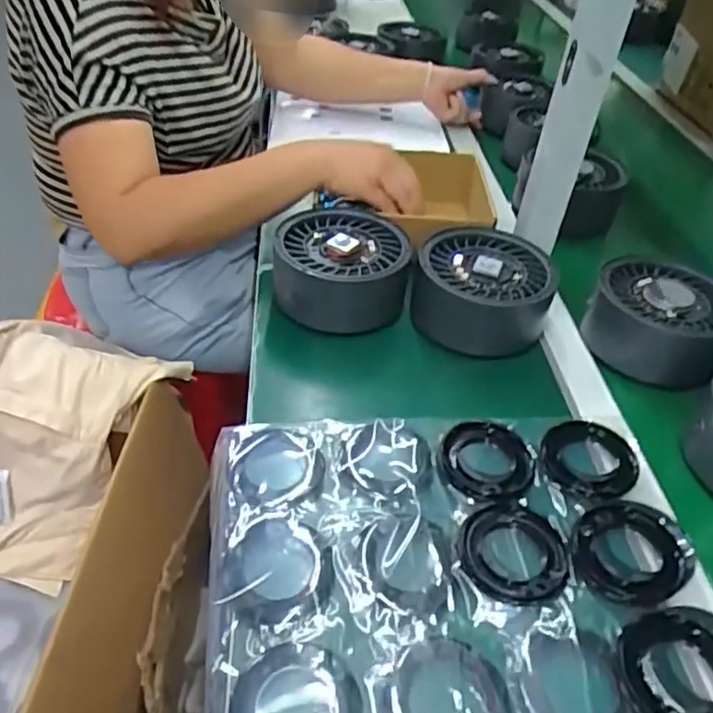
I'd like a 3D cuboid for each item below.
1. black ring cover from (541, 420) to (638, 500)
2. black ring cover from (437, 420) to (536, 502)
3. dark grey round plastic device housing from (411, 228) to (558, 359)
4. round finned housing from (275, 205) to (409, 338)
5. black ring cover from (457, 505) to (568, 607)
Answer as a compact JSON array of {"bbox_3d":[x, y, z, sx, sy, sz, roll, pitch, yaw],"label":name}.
[{"bbox_3d":[0.194,0.084,0.524,0.073,0.010,0.075,22,42,20],"label":"black ring cover"},{"bbox_3d":[0.107,0.084,0.518,0.076,0.009,0.076,6,39,1],"label":"black ring cover"},{"bbox_3d":[0.131,-0.068,0.657,0.135,0.070,0.141,3,39,-3],"label":"dark grey round plastic device housing"},{"bbox_3d":[-0.015,-0.088,0.674,0.132,0.088,0.132,3,39,-3],"label":"round finned housing"},{"bbox_3d":[0.114,0.142,0.458,0.075,0.006,0.080,19,41,16],"label":"black ring cover"}]

